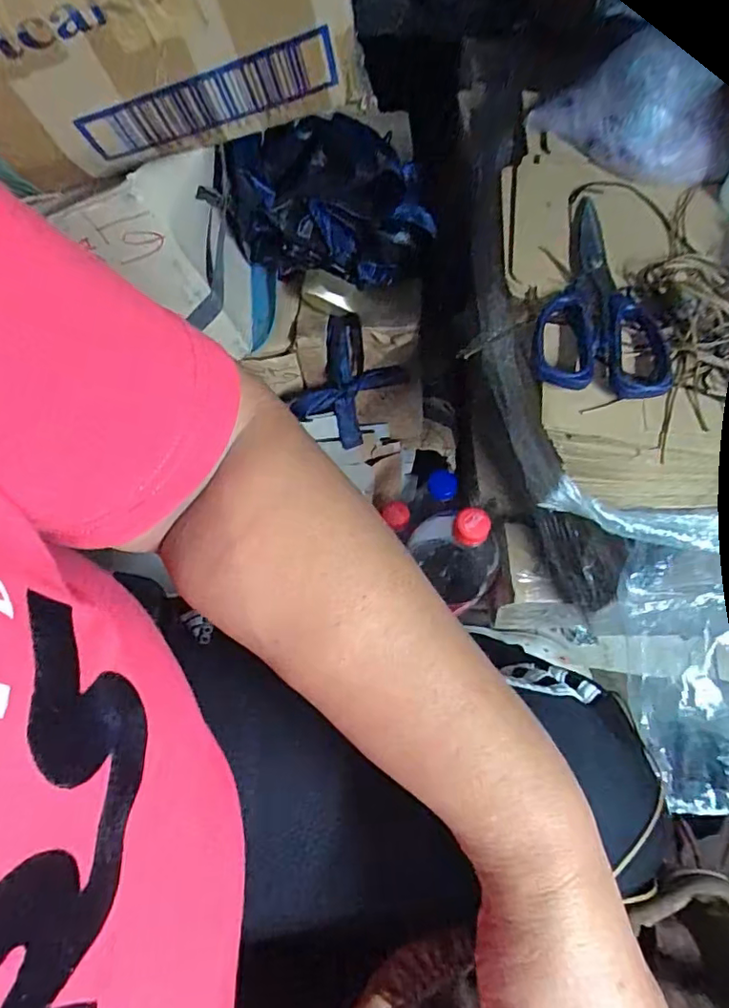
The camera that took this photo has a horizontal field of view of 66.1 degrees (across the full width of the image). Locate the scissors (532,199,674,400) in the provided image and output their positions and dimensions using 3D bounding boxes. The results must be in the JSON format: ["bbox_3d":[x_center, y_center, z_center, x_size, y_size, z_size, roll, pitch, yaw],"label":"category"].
[{"bbox_3d":[0.155,-0.141,0.368,0.085,0.009,0.164,7,62,2],"label":"scissors"}]

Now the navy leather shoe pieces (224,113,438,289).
[{"bbox_3d":[-0.026,-0.238,0.458,0.165,0.118,0.049,10,62,3],"label":"navy leather shoe pieces"}]

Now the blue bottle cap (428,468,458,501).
[{"bbox_3d":[0.086,-0.019,0.612,0.032,0.016,0.035,20,92,17],"label":"blue bottle cap"}]

